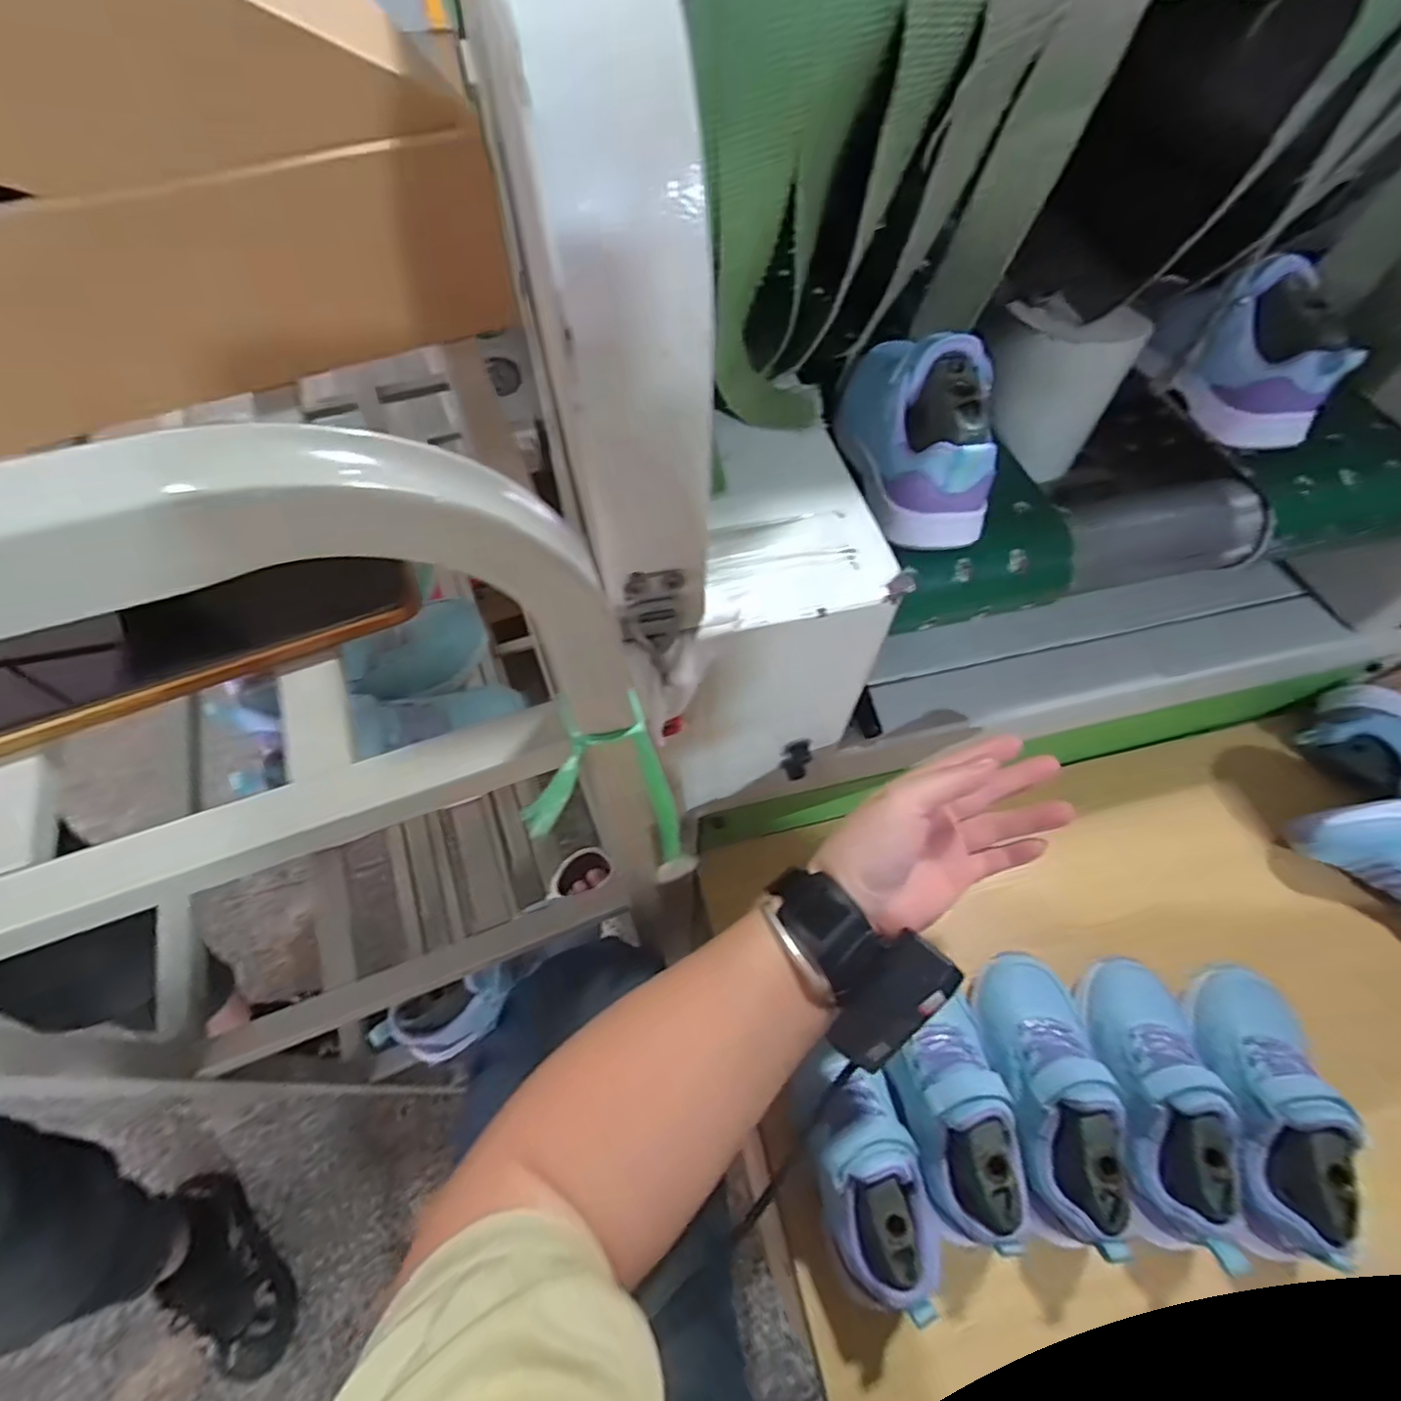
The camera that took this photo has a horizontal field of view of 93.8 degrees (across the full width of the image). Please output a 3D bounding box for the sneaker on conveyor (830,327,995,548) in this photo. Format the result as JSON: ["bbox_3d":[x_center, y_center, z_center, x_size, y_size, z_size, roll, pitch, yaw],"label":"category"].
[{"bbox_3d":[0.129,-0.158,0.378,0.064,0.075,0.136,-8,60,-7],"label":"sneaker on conveyor"}]

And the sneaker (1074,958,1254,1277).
[{"bbox_3d":[0.295,0.250,0.418,0.066,0.063,0.160,7,45,2],"label":"sneaker"}]

